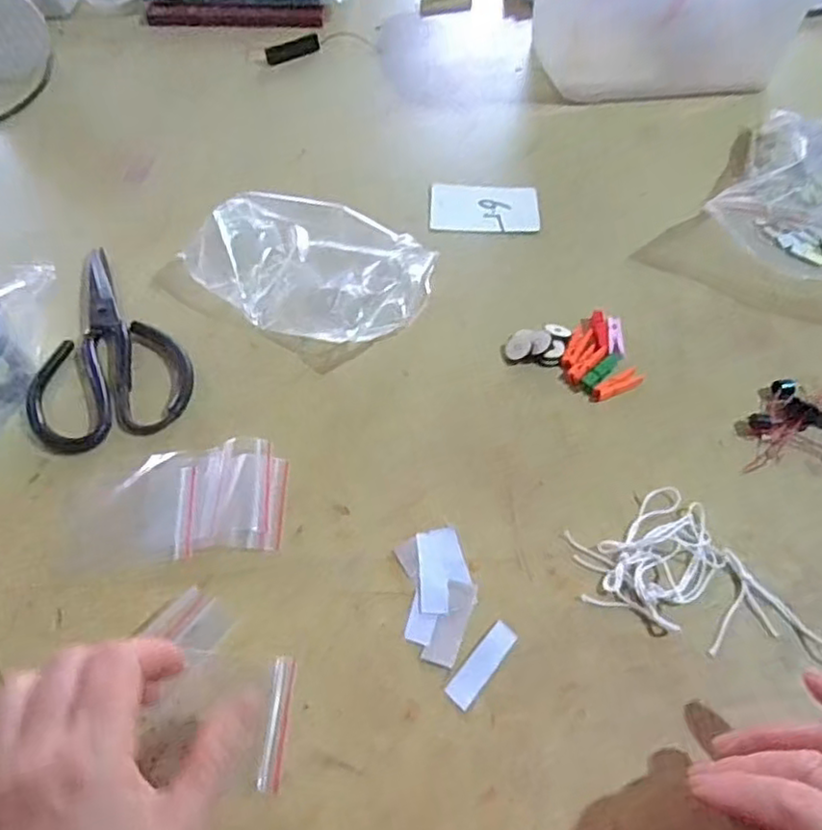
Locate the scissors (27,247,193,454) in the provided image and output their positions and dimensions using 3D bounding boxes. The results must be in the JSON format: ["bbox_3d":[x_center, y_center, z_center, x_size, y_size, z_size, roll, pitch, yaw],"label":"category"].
[{"bbox_3d":[-0.214,-0.053,0.465,0.102,0.009,0.171,-16,55,-12],"label":"scissors"}]

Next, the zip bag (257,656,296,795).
[{"bbox_3d":[-0.065,0.150,0.325,0.010,0.004,0.061,2,53,1],"label":"zip bag"}]

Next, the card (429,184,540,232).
[{"bbox_3d":[0.062,-0.177,0.564,0.090,0.004,0.058,2,53,1],"label":"card"}]

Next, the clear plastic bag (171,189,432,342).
[{"bbox_3d":[-0.072,-0.112,0.487,0.164,0.047,0.112,22,56,16],"label":"clear plastic bag"}]

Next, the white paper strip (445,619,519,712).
[{"bbox_3d":[0.037,0.128,0.343,0.014,0.004,0.047,34,60,23],"label":"white paper strip"}]

